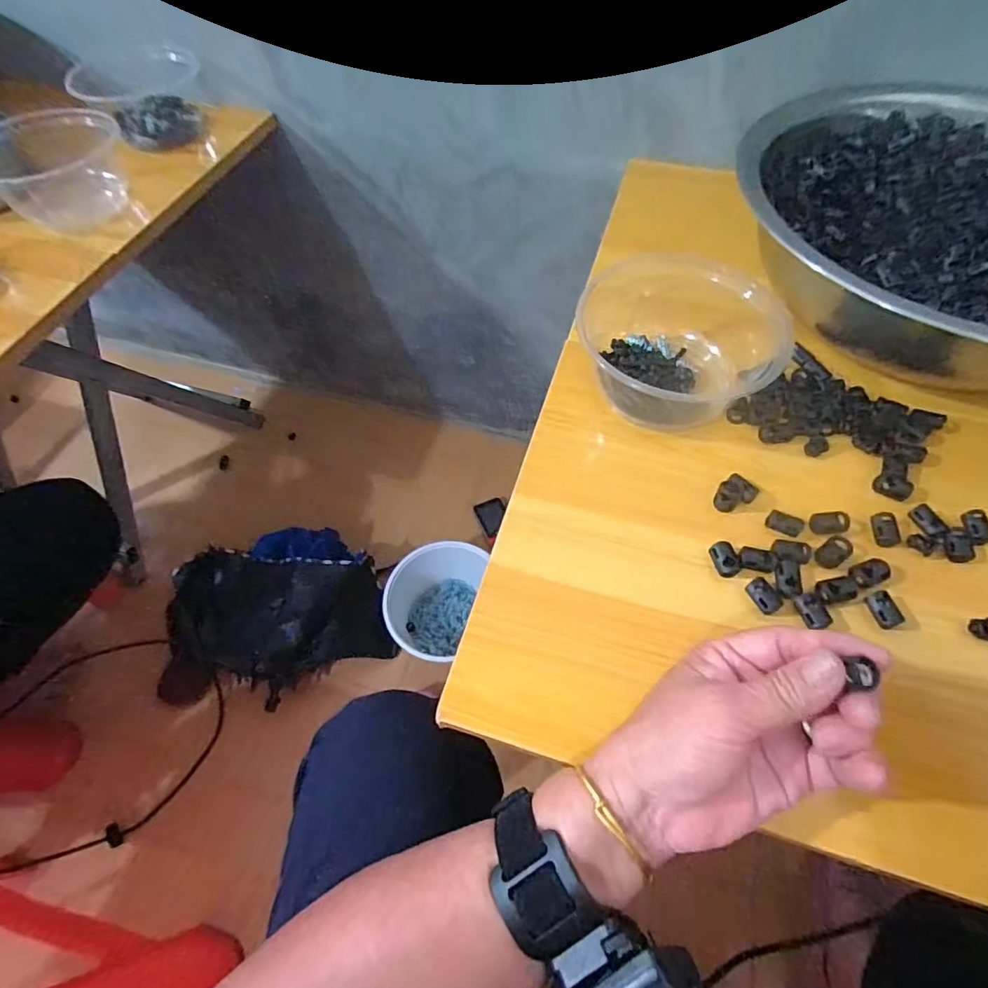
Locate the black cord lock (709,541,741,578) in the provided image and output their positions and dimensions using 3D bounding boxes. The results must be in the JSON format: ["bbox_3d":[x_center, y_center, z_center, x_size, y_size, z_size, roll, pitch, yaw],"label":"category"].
[{"bbox_3d":[0.137,0.039,0.321,0.015,0.010,0.021,-3,58,0],"label":"black cord lock"}]

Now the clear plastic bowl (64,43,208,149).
[{"bbox_3d":[-0.402,-0.458,0.623,0.128,0.073,0.135,-1,59,1],"label":"clear plastic bowl"}]

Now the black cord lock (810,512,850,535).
[{"bbox_3d":[0.207,0.017,0.332,0.021,0.006,0.014,-1,58,1],"label":"black cord lock"}]

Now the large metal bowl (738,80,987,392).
[{"bbox_3d":[0.343,-0.210,0.412,0.296,0.089,0.286,-1,58,1],"label":"large metal bowl"}]

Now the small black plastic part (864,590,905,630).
[{"bbox_3d":[0.219,0.064,0.303,0.012,0.009,0.020,-18,59,-10],"label":"small black plastic part"}]

